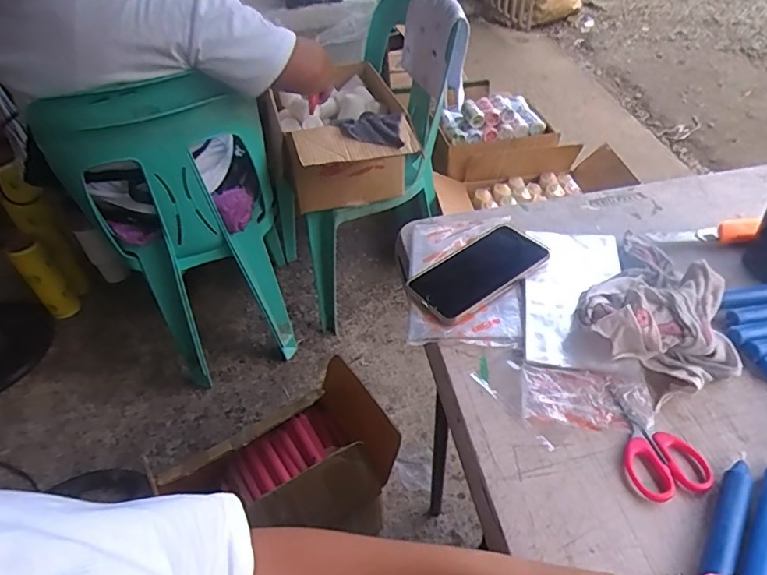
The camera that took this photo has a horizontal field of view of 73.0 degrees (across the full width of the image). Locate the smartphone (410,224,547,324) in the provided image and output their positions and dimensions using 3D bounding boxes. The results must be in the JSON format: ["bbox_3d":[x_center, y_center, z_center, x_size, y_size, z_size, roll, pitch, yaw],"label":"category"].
[{"bbox_3d":[0.108,-0.022,0.585,0.157,0.016,0.079,-28,49,-22],"label":"smartphone"}]

